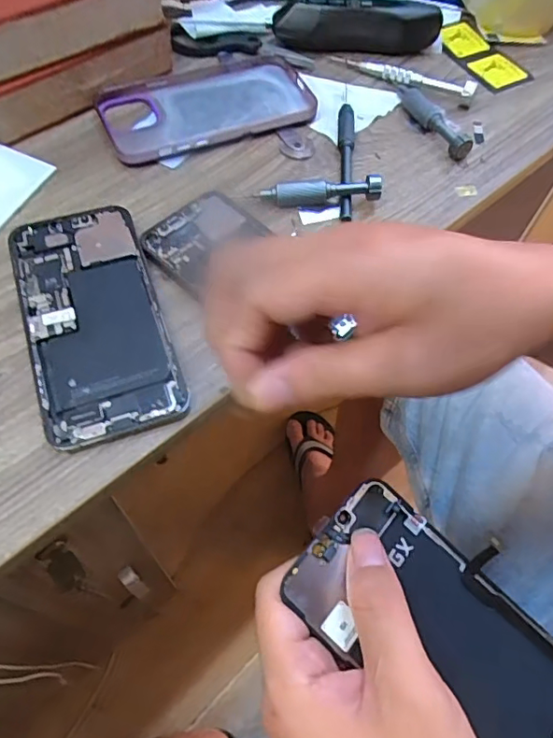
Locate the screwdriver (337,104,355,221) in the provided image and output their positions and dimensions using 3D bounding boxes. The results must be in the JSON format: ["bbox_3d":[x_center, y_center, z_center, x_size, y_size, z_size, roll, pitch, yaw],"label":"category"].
[{"bbox_3d":[0.053,-0.156,0.397,0.013,0.011,0.114,5,60,-1],"label":"screwdriver"}]

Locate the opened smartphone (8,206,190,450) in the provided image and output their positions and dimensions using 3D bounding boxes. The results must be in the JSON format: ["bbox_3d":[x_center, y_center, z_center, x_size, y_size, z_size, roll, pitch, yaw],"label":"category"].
[{"bbox_3d":[-0.110,-0.032,0.319,0.076,0.010,0.159,-16,63,-13],"label":"opened smartphone"}]

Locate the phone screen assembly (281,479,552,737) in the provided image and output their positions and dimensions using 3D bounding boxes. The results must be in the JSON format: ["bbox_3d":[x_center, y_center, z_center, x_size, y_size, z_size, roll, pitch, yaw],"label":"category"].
[{"bbox_3d":[0.083,0.126,0.246,0.155,0.009,0.080,42,65,5],"label":"phone screen assembly"}]

